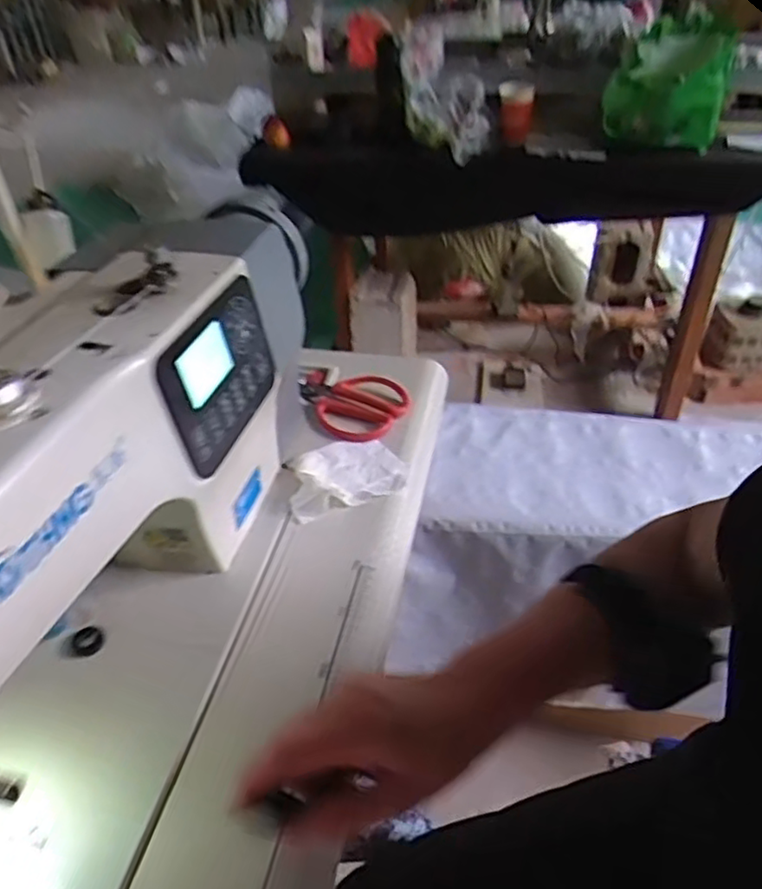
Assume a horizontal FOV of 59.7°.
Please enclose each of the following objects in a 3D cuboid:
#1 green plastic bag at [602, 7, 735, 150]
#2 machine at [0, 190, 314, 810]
[{"bbox_3d":[0.507,-0.628,1.176,0.203,0.195,0.116,13,41,17],"label":"green plastic bag"},{"bbox_3d":[-0.203,0.029,0.484,0.167,0.241,0.563,10,40,14],"label":"machine"}]

